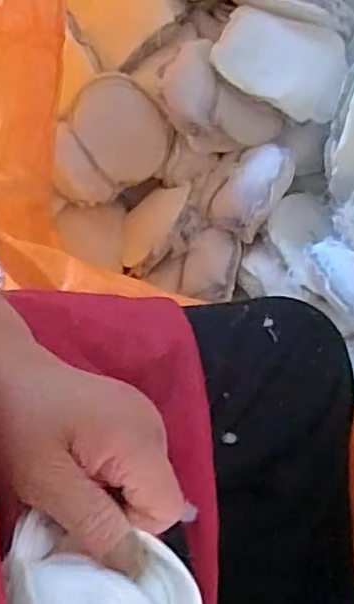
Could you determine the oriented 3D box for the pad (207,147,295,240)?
[{"bbox_3d":[0.100,-0.148,0.826,0.083,0.049,0.126,43,108,29],"label":"pad"}]

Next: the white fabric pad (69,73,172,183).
[{"bbox_3d":[-0.074,-0.231,0.857,0.133,0.133,0.015,32,42,-13],"label":"white fabric pad"}]

